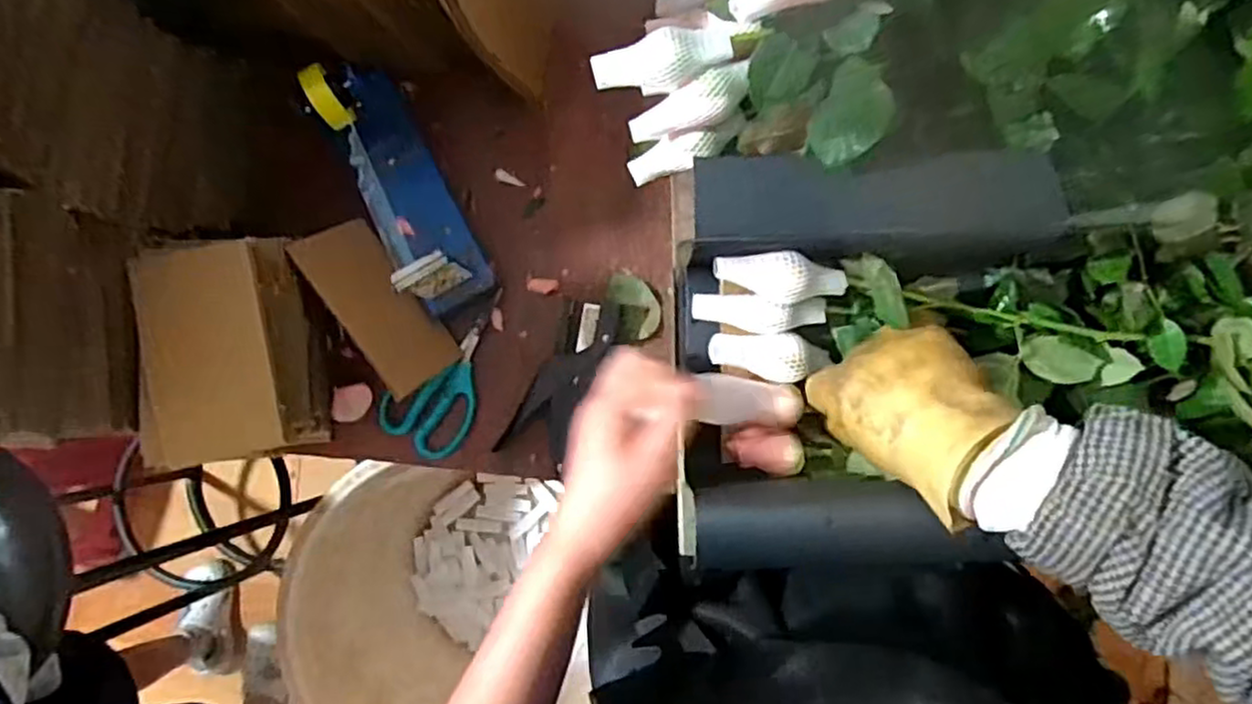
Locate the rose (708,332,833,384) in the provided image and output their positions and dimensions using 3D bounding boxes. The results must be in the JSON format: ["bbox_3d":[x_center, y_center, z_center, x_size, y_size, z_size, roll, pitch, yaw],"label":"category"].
[{"bbox_3d":[0.098,0.004,0.481,0.086,0.021,0.031,5,88,-11],"label":"rose"}]

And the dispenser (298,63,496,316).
[{"bbox_3d":[-0.176,-0.127,0.544,0.062,0.131,0.189,-26,87,2],"label":"dispenser"}]

